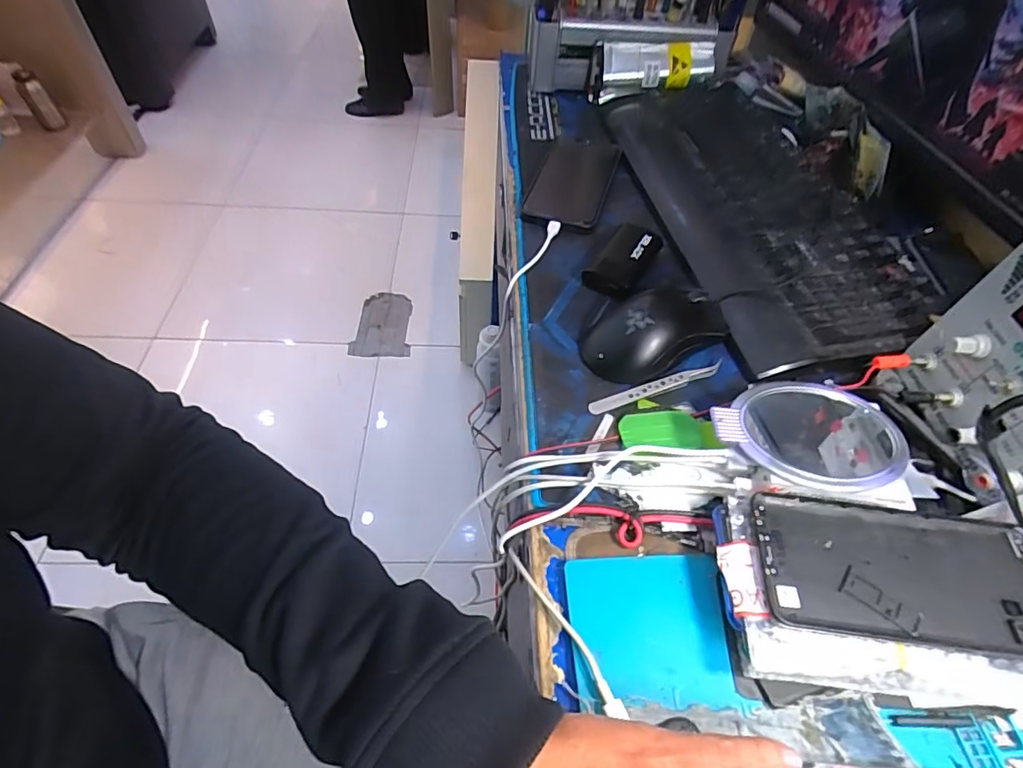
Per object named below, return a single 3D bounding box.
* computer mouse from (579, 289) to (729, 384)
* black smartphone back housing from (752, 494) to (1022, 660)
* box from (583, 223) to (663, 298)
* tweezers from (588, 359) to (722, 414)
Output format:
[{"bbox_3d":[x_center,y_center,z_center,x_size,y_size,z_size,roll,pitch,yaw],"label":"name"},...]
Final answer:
[{"bbox_3d":[0.117,-0.046,0.427,0.116,0.037,0.063,-25,59,-22],"label":"computer mouse"},{"bbox_3d":[0.220,0.105,0.289,0.161,0.005,0.073,7,53,1],"label":"black smartphone back housing"},{"bbox_3d":[0.106,-0.118,0.487,0.045,0.022,0.091,29,56,16],"label":"box"},{"bbox_3d":[0.114,0.001,0.406,0.116,0.006,0.013,-15,55,-15],"label":"tweezers"}]

